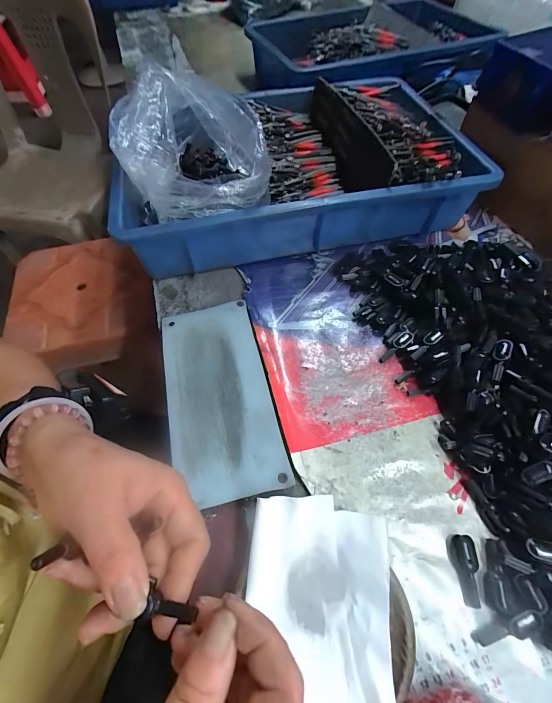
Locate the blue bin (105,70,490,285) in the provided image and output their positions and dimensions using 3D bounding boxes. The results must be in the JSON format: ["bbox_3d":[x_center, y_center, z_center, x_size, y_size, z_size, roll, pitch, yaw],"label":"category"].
[{"bbox_3d":[0.012,-0.251,0.428,0.417,0.087,0.292,-12,59,-8],"label":"blue bin"}]

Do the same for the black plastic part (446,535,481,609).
[{"bbox_3d":[0.137,0.157,0.231,0.017,0.011,0.043,-1,58,-1],"label":"black plastic part"}]

